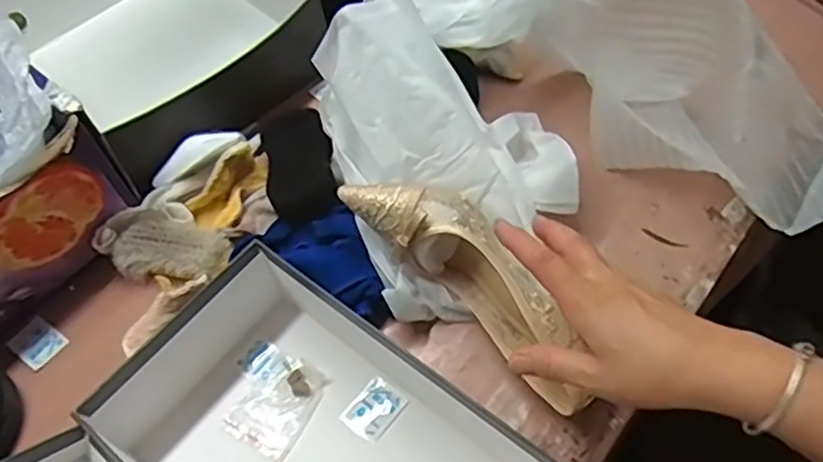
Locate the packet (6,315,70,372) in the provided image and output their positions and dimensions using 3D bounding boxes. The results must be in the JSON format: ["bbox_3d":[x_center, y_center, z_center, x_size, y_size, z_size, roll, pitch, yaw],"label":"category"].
[{"bbox_3d":[-0.327,0.097,0.605,0.046,0.005,0.036,31,64,22],"label":"packet"}]

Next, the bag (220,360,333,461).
[{"bbox_3d":[-0.107,0.136,0.551,0.059,0.006,0.074,26,63,20],"label":"bag"}]

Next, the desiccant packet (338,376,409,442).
[{"bbox_3d":[-0.029,0.140,0.544,0.035,0.005,0.044,34,66,24],"label":"desiccant packet"}]

